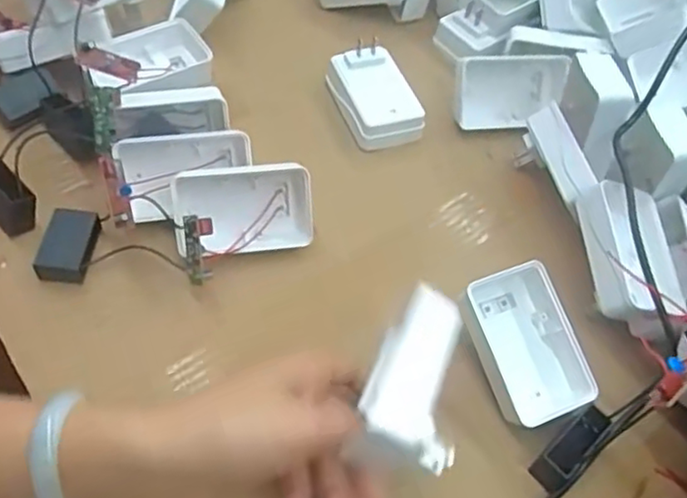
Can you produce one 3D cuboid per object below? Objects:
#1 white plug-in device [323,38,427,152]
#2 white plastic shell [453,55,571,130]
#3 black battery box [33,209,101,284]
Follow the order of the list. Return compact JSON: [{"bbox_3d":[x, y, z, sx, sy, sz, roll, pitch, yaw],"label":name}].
[{"bbox_3d":[0.025,-0.123,0.525,0.055,0.032,0.083,-17,59,-16],"label":"white plug-in device"},{"bbox_3d":[0.137,-0.129,0.534,0.103,0.055,0.015,-8,23,-20],"label":"white plastic shell"},{"bbox_3d":[-0.180,-0.004,0.430,0.031,0.019,0.051,4,55,-3],"label":"black battery box"}]

